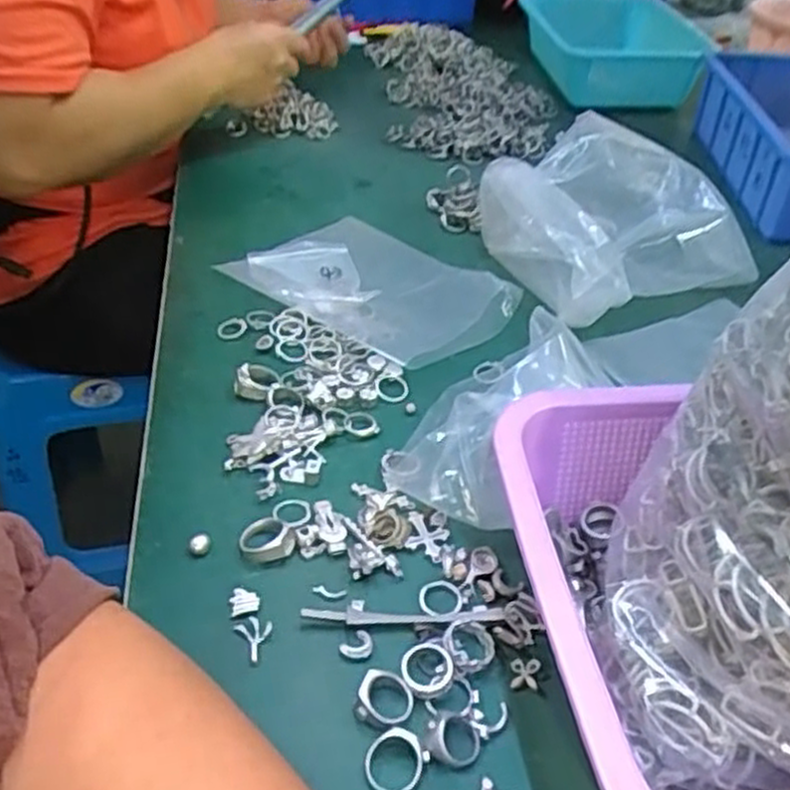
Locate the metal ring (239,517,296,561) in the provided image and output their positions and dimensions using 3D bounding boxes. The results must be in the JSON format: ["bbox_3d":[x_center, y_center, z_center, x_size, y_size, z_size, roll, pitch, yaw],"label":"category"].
[{"bbox_3d":[-0.067,0.074,0.403,0.025,0.010,0.027,1,40,-1],"label":"metal ring"}]

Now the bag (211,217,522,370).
[{"bbox_3d":[-0.020,-0.088,0.593,0.143,0.019,0.199,-31,50,-34],"label":"bag"}]

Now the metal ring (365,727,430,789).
[{"bbox_3d":[0.000,0.150,0.318,0.023,0.004,0.025,-2,61,3],"label":"metal ring"}]

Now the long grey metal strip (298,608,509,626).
[{"bbox_3d":[0.004,0.105,0.371,0.096,0.004,0.010,0,40,-3],"label":"long grey metal strip"}]

